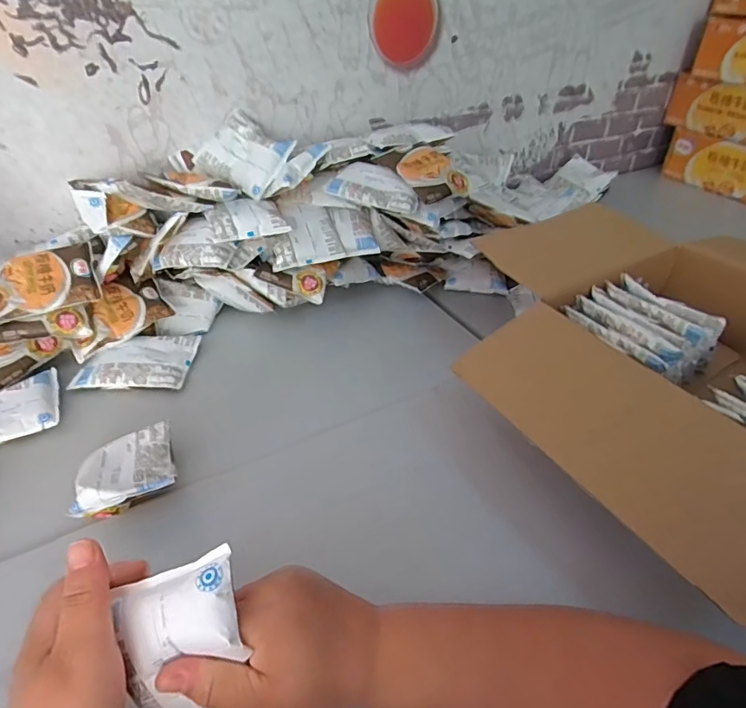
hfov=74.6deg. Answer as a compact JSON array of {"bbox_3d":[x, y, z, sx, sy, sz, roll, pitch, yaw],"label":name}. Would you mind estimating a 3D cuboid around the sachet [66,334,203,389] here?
[{"bbox_3d":[-0.295,0.005,0.615,0.130,0.020,0.094,0,39,-1],"label":"sachet"}]

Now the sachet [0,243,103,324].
[{"bbox_3d":[-0.405,-0.087,0.592,0.125,0.018,0.092,-17,68,-20],"label":"sachet"}]

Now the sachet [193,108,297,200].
[{"bbox_3d":[-0.176,-0.280,0.681,0.117,0.020,0.100,33,89,14],"label":"sachet"}]

